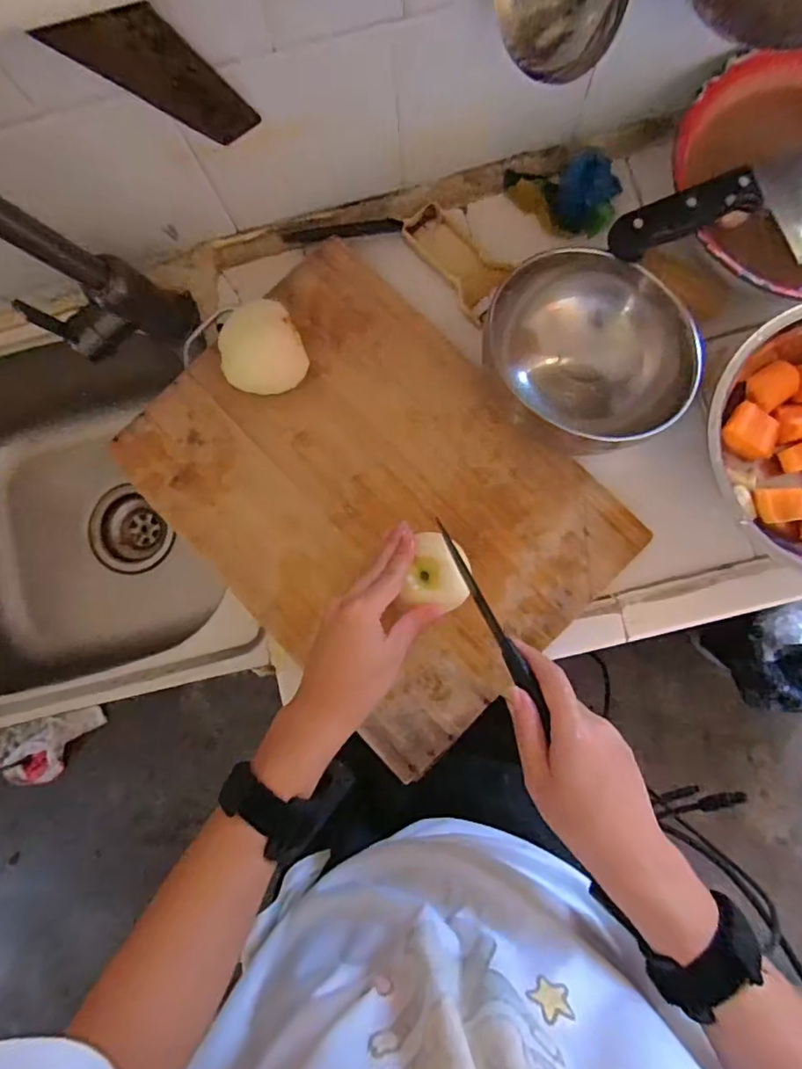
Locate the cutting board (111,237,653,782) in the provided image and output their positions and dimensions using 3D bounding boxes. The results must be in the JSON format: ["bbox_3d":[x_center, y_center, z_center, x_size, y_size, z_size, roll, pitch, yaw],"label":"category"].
[{"bbox_3d":[-0.019,-0.037,0.461,0.275,0.013,0.368,-43,82,-3],"label":"cutting board"}]

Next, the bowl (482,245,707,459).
[{"bbox_3d":[0.141,-0.137,0.430,0.152,0.061,0.120,30,89,4],"label":"bowl"}]

